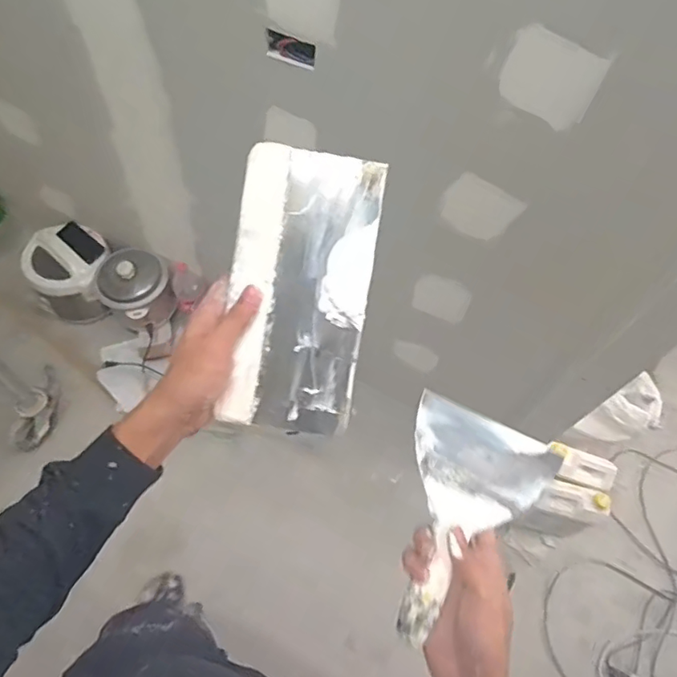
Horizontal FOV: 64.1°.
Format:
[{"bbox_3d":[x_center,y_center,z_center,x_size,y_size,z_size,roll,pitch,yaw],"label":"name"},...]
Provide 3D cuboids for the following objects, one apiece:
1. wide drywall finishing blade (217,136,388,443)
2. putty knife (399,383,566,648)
[{"bbox_3d":[-0.031,-0.040,0.472,0.118,0.014,0.240,6,93,2],"label":"wide drywall finishing blade"},{"bbox_3d":[0.109,0.166,0.490,0.133,0.020,0.207,22,65,10],"label":"putty knife"}]

